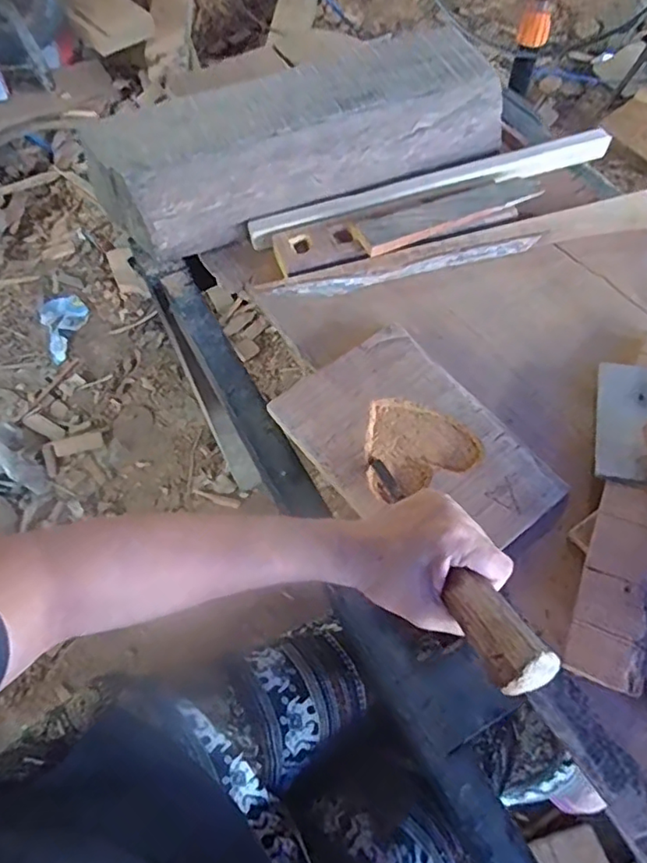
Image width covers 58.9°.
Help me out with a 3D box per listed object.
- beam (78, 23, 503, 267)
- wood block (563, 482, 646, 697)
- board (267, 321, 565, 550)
[{"bbox_3d":[-0.029,-0.329,0.632,0.440,0.080,0.182,-24,64,-11],"label":"beam"},{"bbox_3d":[0.221,0.109,0.421,0.053,0.014,0.152,16,61,23],"label":"wood block"},{"bbox_3d":[0.076,0.013,0.495,0.150,0.017,0.219,-36,71,-13],"label":"board"}]

